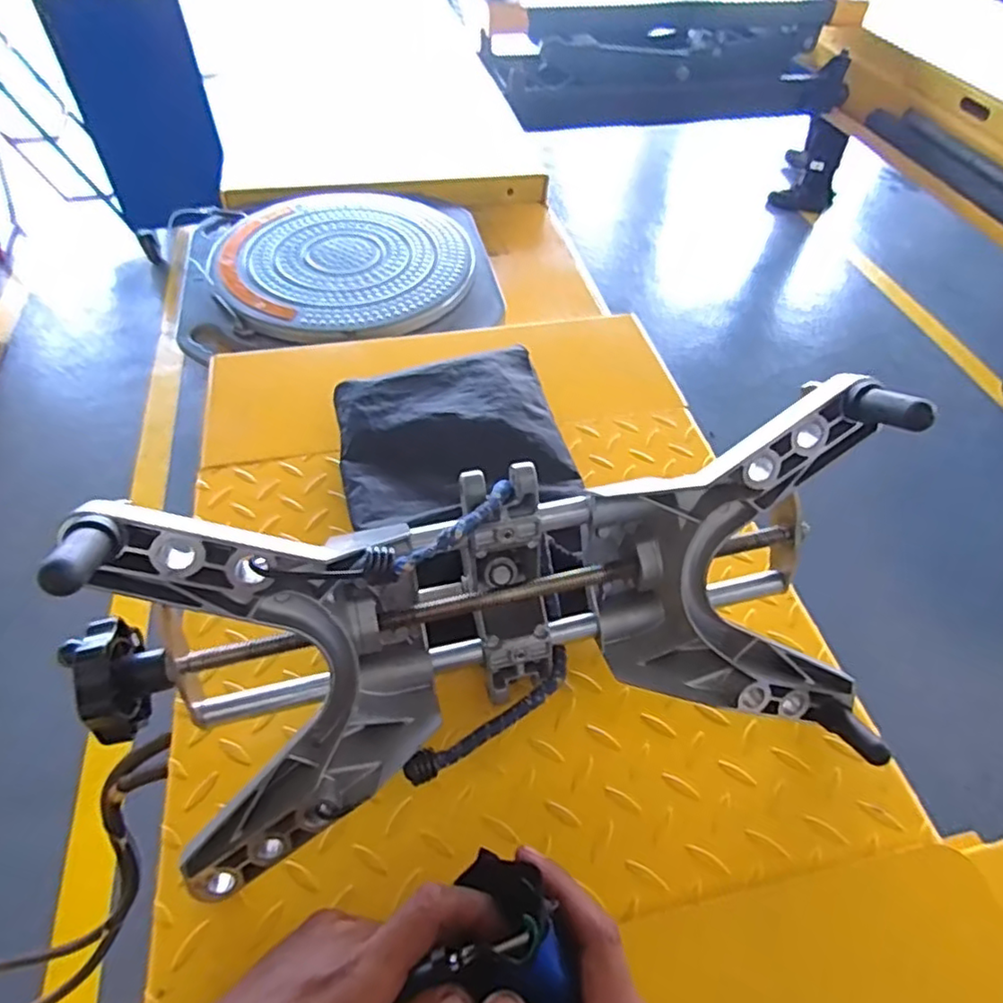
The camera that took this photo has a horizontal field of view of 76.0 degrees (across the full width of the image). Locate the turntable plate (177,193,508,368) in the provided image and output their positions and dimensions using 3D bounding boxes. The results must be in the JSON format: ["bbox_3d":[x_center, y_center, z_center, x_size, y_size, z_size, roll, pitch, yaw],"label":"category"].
[{"bbox_3d":[-0.213,-0.324,0.861,0.389,0.036,0.347,-10,52,-10],"label":"turntable plate"}]

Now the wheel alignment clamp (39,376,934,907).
[{"bbox_3d":[0.002,0.079,0.384,0.466,0.217,0.194,-11,52,-11],"label":"wheel alignment clamp"}]

